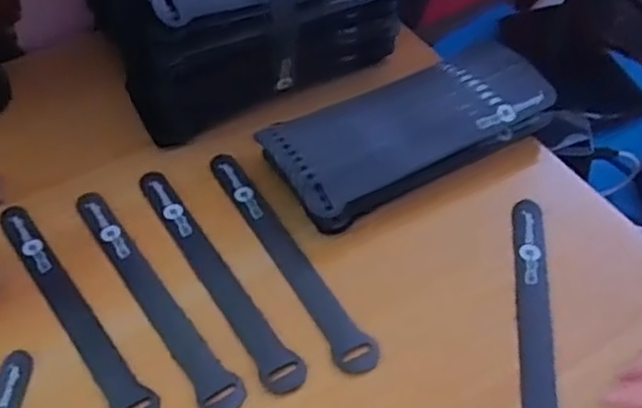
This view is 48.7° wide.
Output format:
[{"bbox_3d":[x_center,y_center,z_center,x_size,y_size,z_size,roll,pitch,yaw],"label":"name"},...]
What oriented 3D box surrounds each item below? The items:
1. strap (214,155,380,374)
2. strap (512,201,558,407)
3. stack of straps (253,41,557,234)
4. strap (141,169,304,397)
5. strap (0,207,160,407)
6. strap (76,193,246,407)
[{"bbox_3d":[-0.027,0.030,0.479,0.025,0.004,0.210,-25,51,-19],"label":"strap"},{"bbox_3d":[0.126,0.074,0.419,0.023,0.005,0.199,4,47,6],"label":"strap"},{"bbox_3d":[0.067,-0.056,0.521,0.223,0.040,0.096,-28,54,-19],"label":"stack of straps"},{"bbox_3d":[-0.072,0.040,0.471,0.025,0.005,0.211,-25,51,-19],"label":"strap"},{"bbox_3d":[-0.161,0.064,0.459,0.025,0.004,0.210,-28,51,-24],"label":"strap"},{"bbox_3d":[-0.111,0.055,0.462,0.024,0.004,0.208,-28,52,-22],"label":"strap"}]

